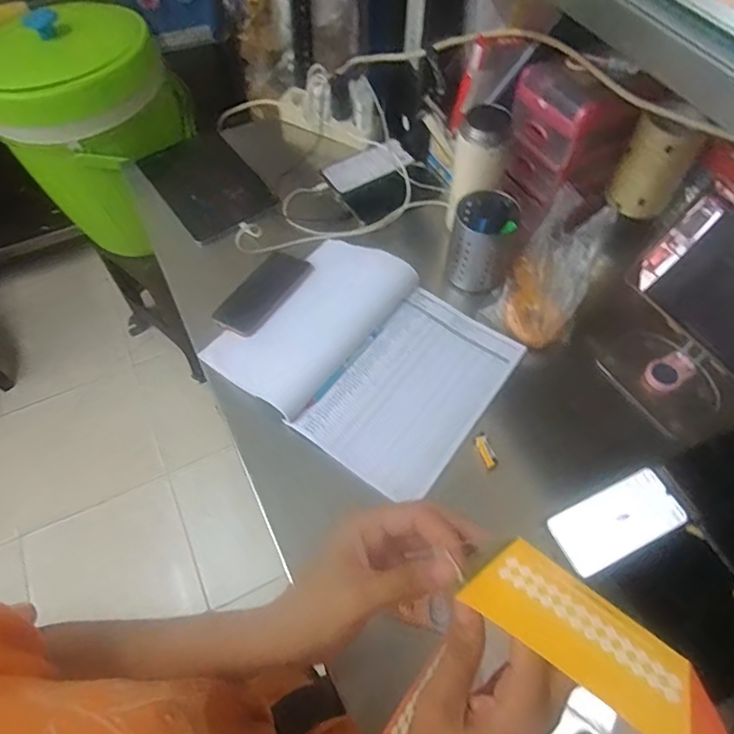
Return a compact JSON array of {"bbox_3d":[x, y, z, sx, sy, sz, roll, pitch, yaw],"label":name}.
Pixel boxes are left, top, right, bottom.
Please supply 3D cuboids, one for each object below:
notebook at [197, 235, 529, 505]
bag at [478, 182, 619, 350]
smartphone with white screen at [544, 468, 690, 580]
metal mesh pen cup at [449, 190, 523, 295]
[{"bbox_3d":[0.001,-0.019,0.757,0.358,0.027,0.301,35,66,18],"label":"notebook"},{"bbox_3d":[0.263,-0.136,0.748,0.119,0.122,0.176,35,66,18],"label":"bag"},{"bbox_3d":[0.302,0.185,0.633,0.161,0.008,0.079,-24,63,-13],"label":"smartphone with white screen"},{"bbox_3d":[0.174,-0.186,0.797,0.083,0.127,0.085,0,60,0],"label":"metal mesh pen cup"}]

